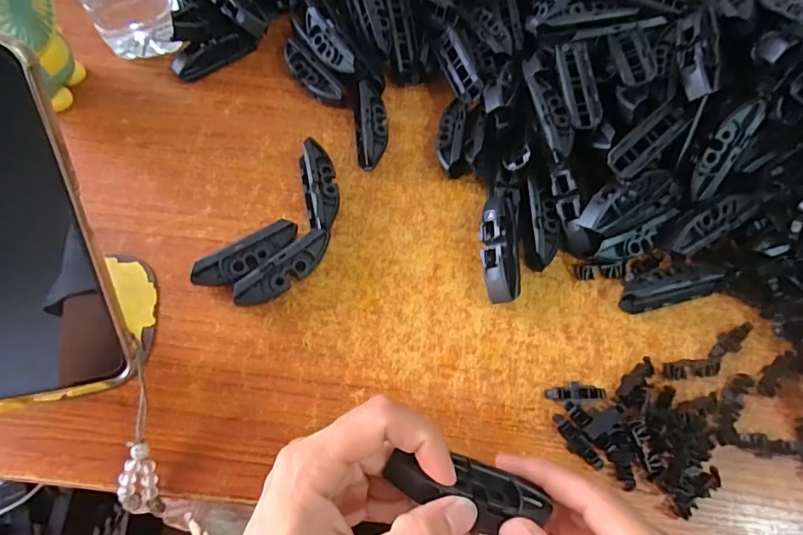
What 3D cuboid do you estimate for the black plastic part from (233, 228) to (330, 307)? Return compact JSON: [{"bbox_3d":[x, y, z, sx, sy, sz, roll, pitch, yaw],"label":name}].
[{"bbox_3d":[-0.072,0.003,0.313,0.071,0.024,0.018,-40,74,-16],"label":"black plastic part"}]

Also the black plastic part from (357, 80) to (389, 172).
[{"bbox_3d":[-0.022,-0.107,0.367,0.023,0.019,0.065,-2,68,-2],"label":"black plastic part"}]

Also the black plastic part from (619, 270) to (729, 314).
[{"bbox_3d":[0.177,0.011,0.320,0.071,0.020,0.021,-12,69,-6],"label":"black plastic part"}]

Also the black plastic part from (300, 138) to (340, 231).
[{"bbox_3d":[-0.056,-0.058,0.341,0.023,0.023,0.070,-9,69,-5],"label":"black plastic part"}]

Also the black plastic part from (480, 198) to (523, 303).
[{"bbox_3d":[0.067,-0.012,0.323,0.031,0.026,0.071,4,68,0],"label":"black plastic part"}]

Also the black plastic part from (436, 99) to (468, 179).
[{"bbox_3d":[0.036,-0.096,0.359,0.019,0.011,0.069,7,68,1],"label":"black plastic part"}]

